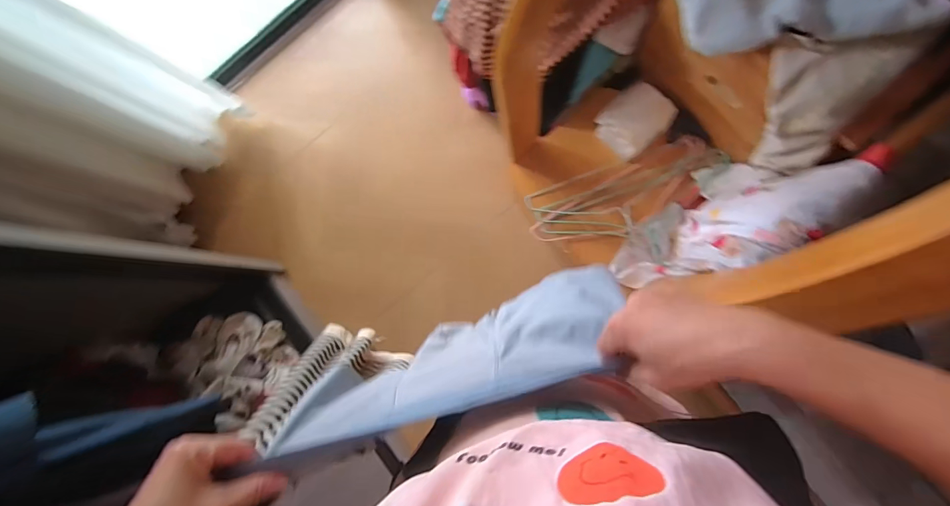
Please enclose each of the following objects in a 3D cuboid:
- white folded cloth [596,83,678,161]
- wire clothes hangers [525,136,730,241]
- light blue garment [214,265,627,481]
[{"bbox_3d":[0.347,-0.288,0.906,0.147,0.044,0.124,-44,81,1],"label":"white folded cloth"},{"bbox_3d":[0.334,-0.125,0.919,0.429,0.060,0.163,-20,82,4],"label":"wire clothes hangers"},{"bbox_3d":[-0.014,0.116,0.455,0.381,0.234,0.086,-22,82,4],"label":"light blue garment"}]

